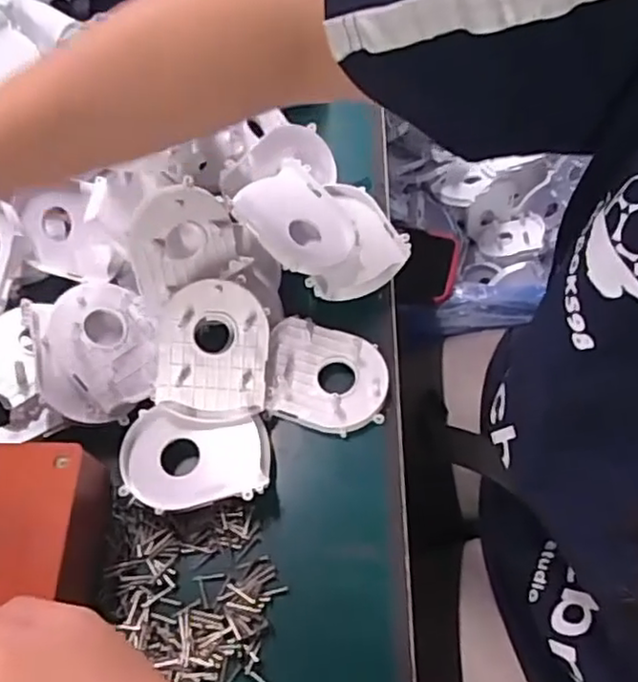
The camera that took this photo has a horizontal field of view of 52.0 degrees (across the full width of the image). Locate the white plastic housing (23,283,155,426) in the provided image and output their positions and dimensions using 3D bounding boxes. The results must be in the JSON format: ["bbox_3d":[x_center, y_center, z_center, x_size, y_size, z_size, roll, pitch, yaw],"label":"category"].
[{"bbox_3d":[-0.138,0.005,0.406,0.070,0.018,0.087,-9,74,-24],"label":"white plastic housing"}]

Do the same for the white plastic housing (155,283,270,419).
[{"bbox_3d":[-0.064,0.006,0.388,0.066,0.015,0.083,0,100,-5],"label":"white plastic housing"}]

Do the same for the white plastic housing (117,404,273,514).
[{"bbox_3d":[-0.071,0.070,0.387,0.083,0.025,0.059,-5,64,-1],"label":"white plastic housing"}]

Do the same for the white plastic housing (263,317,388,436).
[{"bbox_3d":[0.004,0.023,0.419,0.079,0.013,0.068,14,65,8],"label":"white plastic housing"}]

